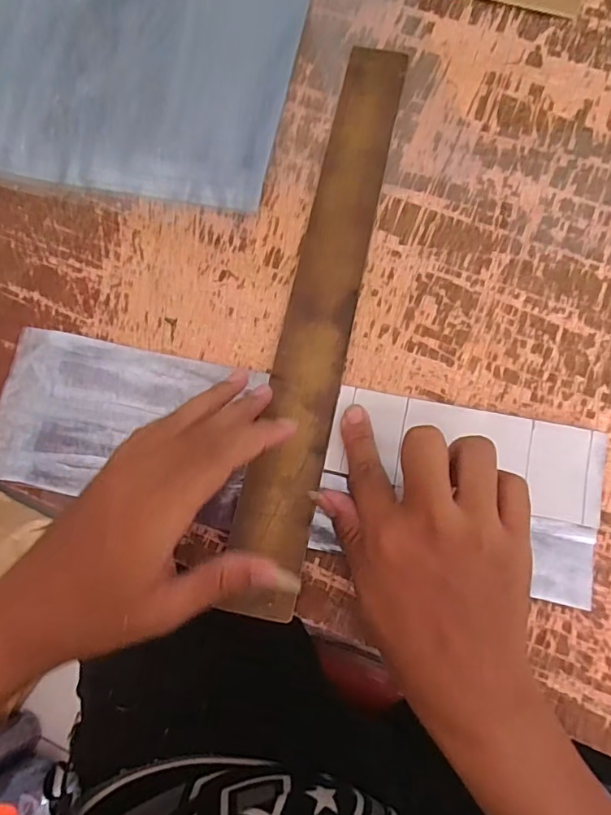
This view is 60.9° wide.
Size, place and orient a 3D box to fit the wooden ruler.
[{"bbox_3d":[0.015,-0.083,0.367,0.048,0.008,0.433,11,74,4],"label":"wooden ruler"}]

